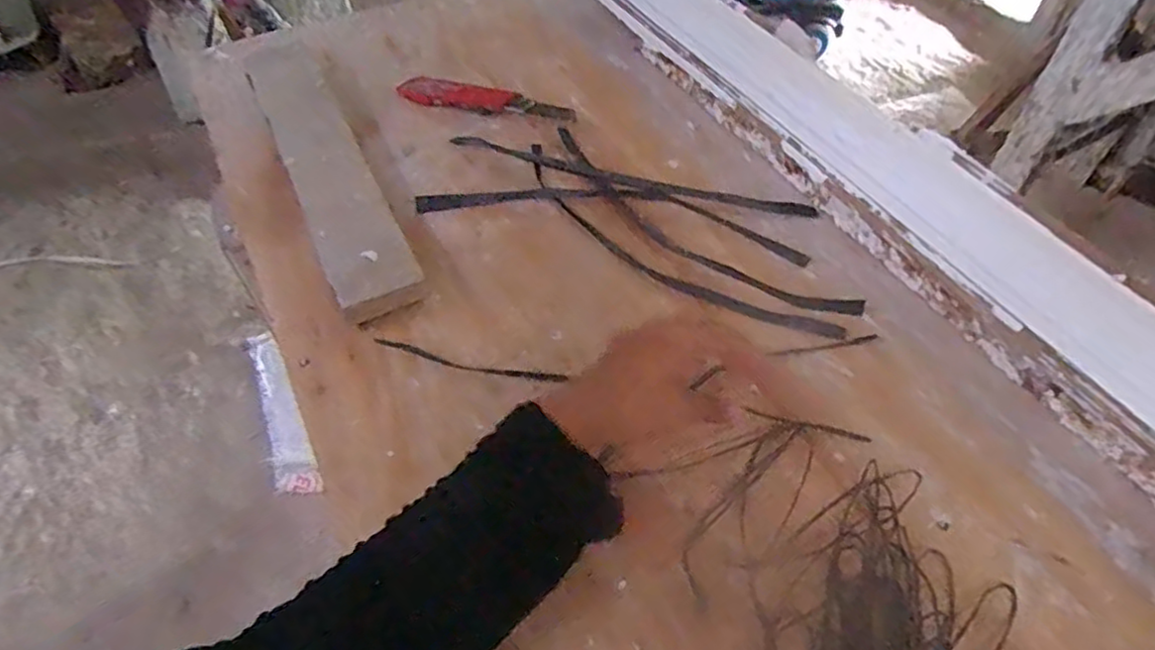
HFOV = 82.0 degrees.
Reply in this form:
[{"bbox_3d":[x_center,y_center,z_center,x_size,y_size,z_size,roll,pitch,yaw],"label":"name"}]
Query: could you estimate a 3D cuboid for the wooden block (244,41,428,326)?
[{"bbox_3d":[-0.238,-0.161,0.604,0.060,0.034,0.403,-23,56,-16],"label":"wooden block"}]

